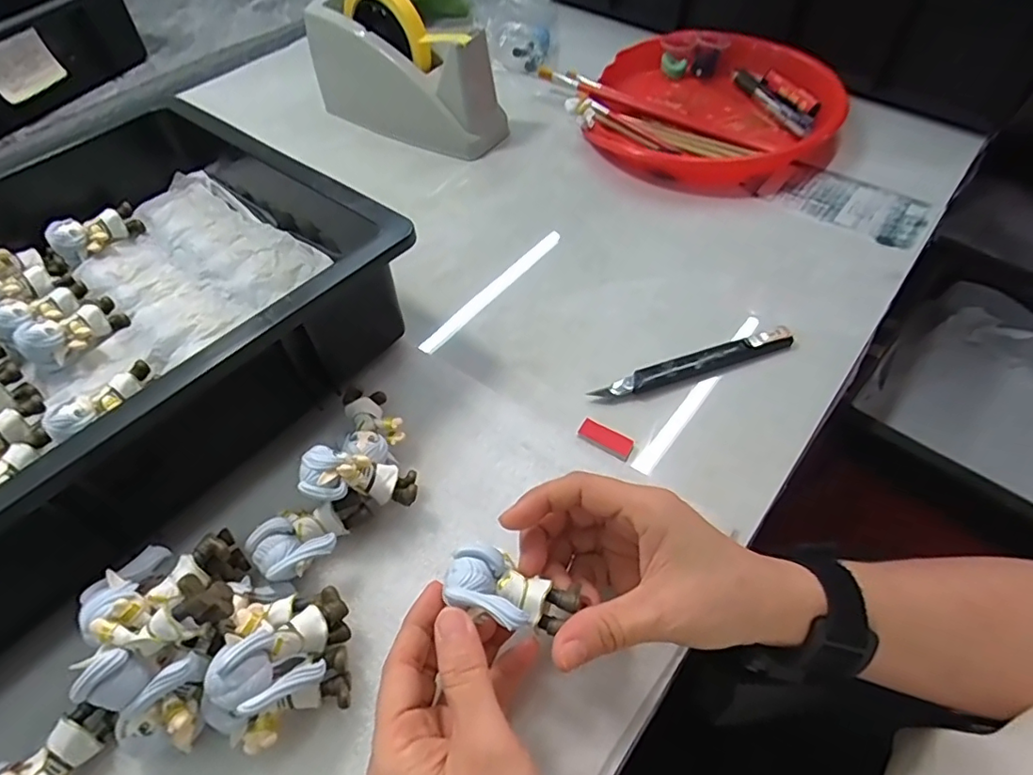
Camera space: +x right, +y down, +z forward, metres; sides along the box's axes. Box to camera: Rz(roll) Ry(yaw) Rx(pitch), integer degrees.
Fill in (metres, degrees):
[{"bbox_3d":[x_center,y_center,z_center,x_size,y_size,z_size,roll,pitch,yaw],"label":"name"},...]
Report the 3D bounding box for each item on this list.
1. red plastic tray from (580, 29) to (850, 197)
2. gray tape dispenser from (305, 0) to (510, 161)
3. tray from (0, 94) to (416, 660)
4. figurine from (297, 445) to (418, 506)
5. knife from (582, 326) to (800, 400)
[{"bbox_3d":[0.187,-0.279,0.552,0.245,0.041,0.236,-26,55,-16],"label":"red plastic tray"},{"bbox_3d":[-0.113,-0.324,0.558,0.211,0.107,0.080,32,60,24],"label":"gray tape dispenser"},{"bbox_3d":[-0.349,-0.014,0.355,0.381,0.085,0.472,30,60,23],"label":"tray"},{"bbox_3d":[-0.083,0.048,0.303,0.061,0.024,0.026,16,47,-26],"label":"figurine"},{"bbox_3d":[0.122,-0.016,0.379,0.145,0.008,0.017,-17,53,-10],"label":"knife"}]

